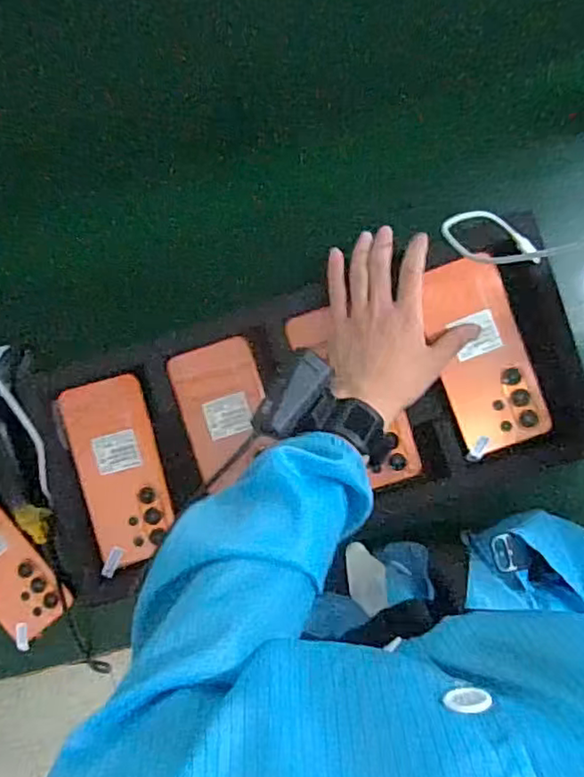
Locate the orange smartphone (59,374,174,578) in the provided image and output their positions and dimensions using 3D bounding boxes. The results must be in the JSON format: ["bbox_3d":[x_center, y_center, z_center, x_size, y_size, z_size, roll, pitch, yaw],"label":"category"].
[{"bbox_3d":[-0.157,0.076,0.558,0.074,0.006,0.170,-13,90,4],"label":"orange smartphone"}]

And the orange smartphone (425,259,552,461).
[{"bbox_3d":[0.170,-0.030,0.539,0.078,0.010,0.167,-15,88,4],"label":"orange smartphone"}]

